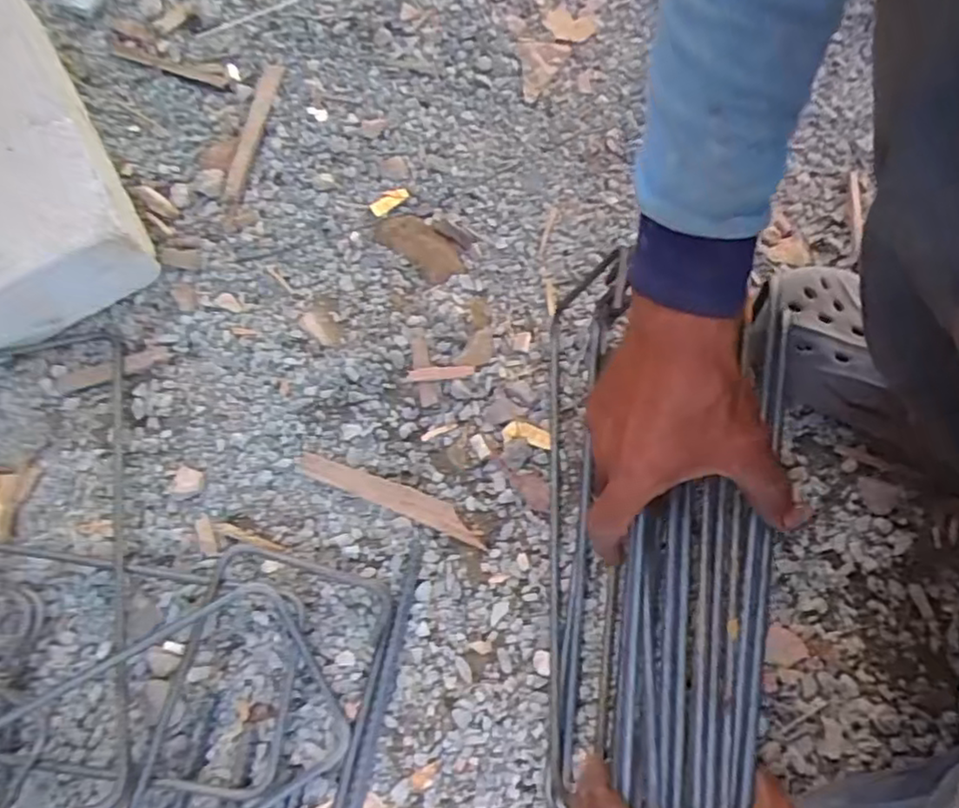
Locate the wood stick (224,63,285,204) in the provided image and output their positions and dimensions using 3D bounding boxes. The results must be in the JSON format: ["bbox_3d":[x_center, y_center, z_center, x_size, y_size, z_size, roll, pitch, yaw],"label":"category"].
[{"bbox_3d":[-0.211,-0.259,0.642,0.018,0.006,0.169,6,69,4],"label":"wood stick"}]

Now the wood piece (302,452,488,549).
[{"bbox_3d":[-0.066,0.069,0.518,0.148,0.009,0.021,21,71,10],"label":"wood piece"}]

